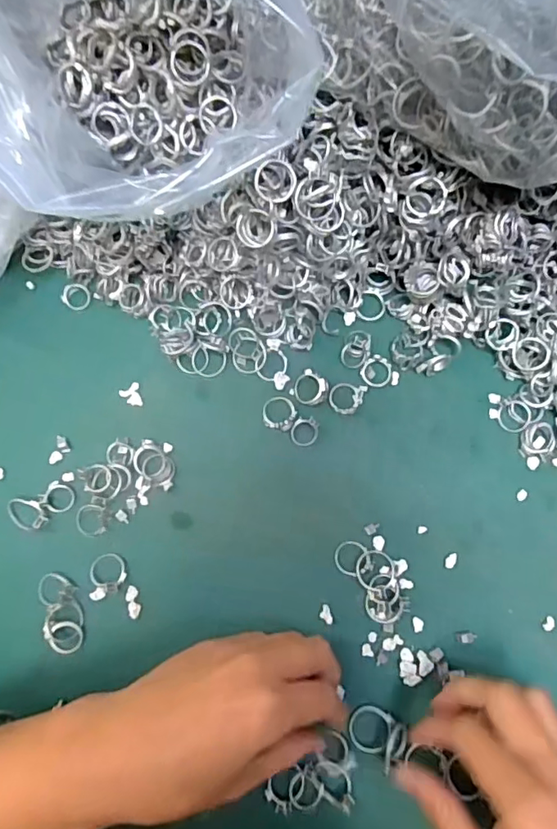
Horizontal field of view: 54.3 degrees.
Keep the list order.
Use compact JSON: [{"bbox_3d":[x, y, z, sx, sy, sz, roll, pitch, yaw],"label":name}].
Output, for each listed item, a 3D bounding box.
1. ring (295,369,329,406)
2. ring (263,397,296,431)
[{"bbox_3d":[0.021,-0.017,0.350,0.022,0.008,0.021,0,78,-1],"label":"ring"},{"bbox_3d":[0.001,-0.001,0.348,0.022,0.004,0.022,0,78,-1],"label":"ring"}]

